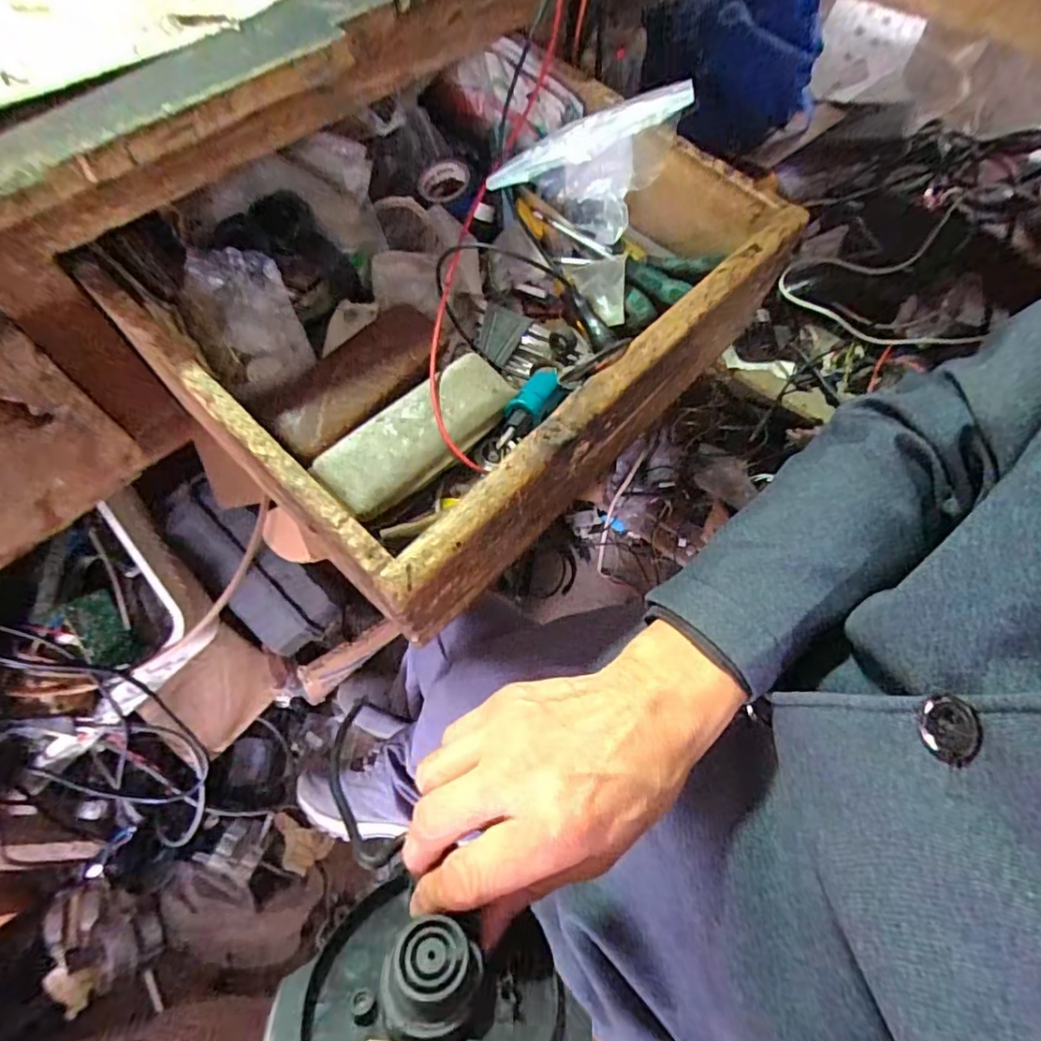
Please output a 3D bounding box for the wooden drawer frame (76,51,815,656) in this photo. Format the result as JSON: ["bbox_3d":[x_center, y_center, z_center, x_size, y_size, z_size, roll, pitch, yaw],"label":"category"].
[{"bbox_3d":[-0.026,-0.163,0.422,0.312,0.096,0.429,39,67,17],"label":"wooden drawer frame"}]

